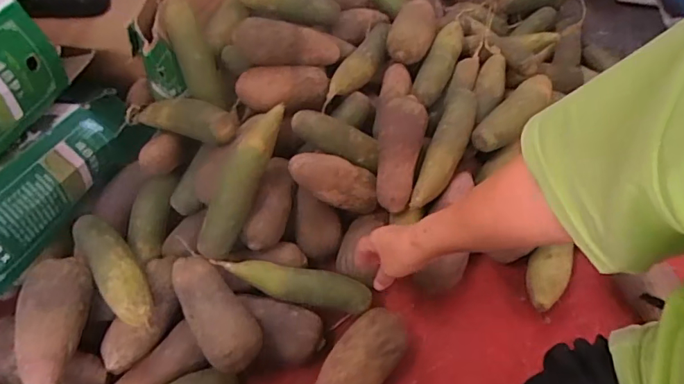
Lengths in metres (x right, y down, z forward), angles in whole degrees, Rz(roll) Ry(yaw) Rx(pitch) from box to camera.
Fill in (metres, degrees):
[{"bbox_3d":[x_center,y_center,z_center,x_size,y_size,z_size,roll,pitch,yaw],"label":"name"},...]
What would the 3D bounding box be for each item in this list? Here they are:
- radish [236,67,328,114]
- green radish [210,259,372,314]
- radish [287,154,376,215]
[{"bbox_3d":[-0.094,-0.168,0.770,0.142,0.052,0.059,-12,53,-11],"label":"radish"},{"bbox_3d":[-0.067,0.129,0.674,0.213,0.043,0.049,5,52,2],"label":"green radish"},{"bbox_3d":[-0.010,-0.016,0.729,0.144,0.057,0.061,23,48,-23],"label":"radish"}]

